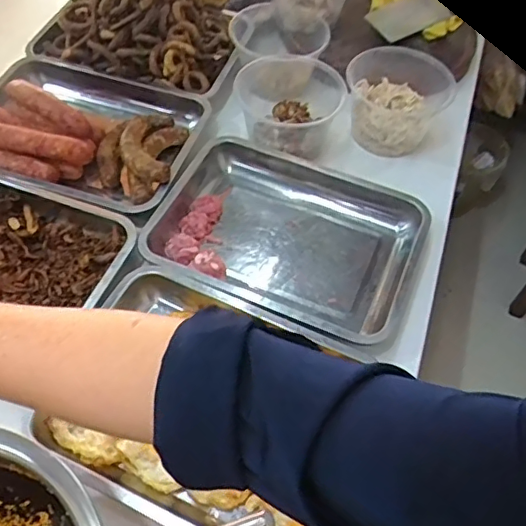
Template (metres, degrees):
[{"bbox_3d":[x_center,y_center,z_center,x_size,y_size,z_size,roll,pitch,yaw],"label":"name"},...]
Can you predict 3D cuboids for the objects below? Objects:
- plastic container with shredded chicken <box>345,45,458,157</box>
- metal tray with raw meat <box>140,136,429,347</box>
[{"bbox_3d":[0.209,-0.265,0.897,0.162,0.125,0.146,11,54,3],"label":"plastic container with shredded chicken"},{"bbox_3d":[0.033,-0.035,0.793,0.345,0.062,0.273,23,56,12],"label":"metal tray with raw meat"}]

